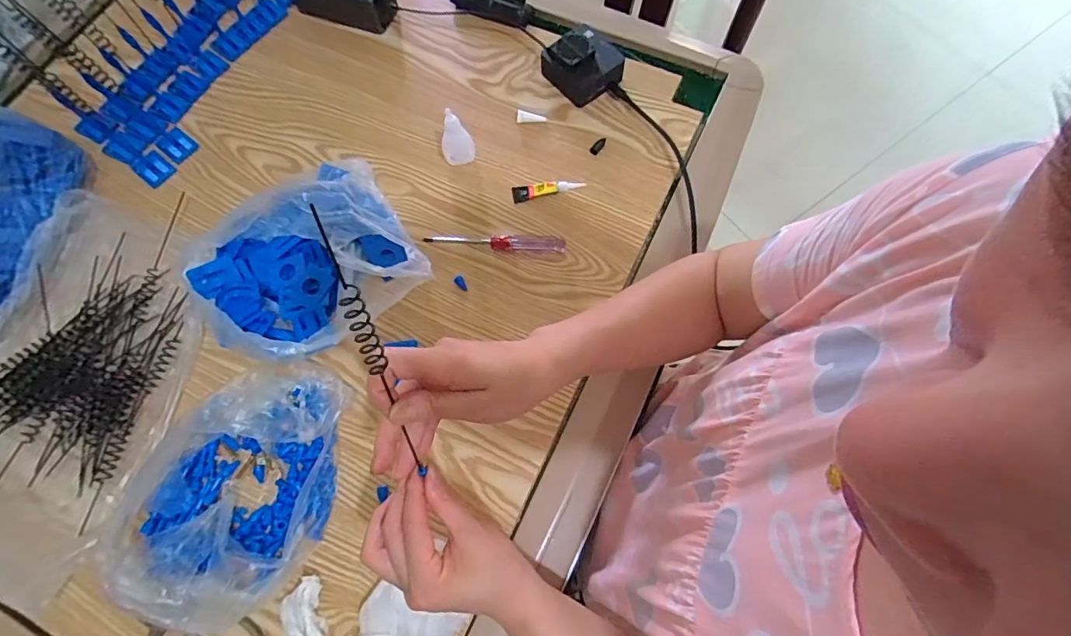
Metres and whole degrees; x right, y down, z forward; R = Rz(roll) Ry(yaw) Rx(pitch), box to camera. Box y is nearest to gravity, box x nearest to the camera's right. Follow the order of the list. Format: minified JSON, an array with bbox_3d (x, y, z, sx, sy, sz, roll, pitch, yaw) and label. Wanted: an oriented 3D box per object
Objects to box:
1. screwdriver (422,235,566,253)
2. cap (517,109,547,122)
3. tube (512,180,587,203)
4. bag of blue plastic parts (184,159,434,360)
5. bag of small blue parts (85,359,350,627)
[{"bbox_3d":[-0.044,-0.083,0.530,0.149,0.013,0.020,4,70,2],"label":"screwdriver"},{"bbox_3d":[-0.005,-0.236,0.585,0.034,0.011,0.011,10,71,4],"label":"cap"},{"bbox_3d":[0.015,-0.145,0.551,0.080,0.013,0.019,-6,70,-1],"label":"tube"},{"bbox_3d":[-0.240,-0.062,0.507,0.214,0.058,0.191,-35,73,-11],"label":"bag of blue plastic parts"},{"bbox_3d":[-0.252,0.138,0.423,0.142,0.078,0.207,18,71,7],"label":"bag of small blue parts"}]

